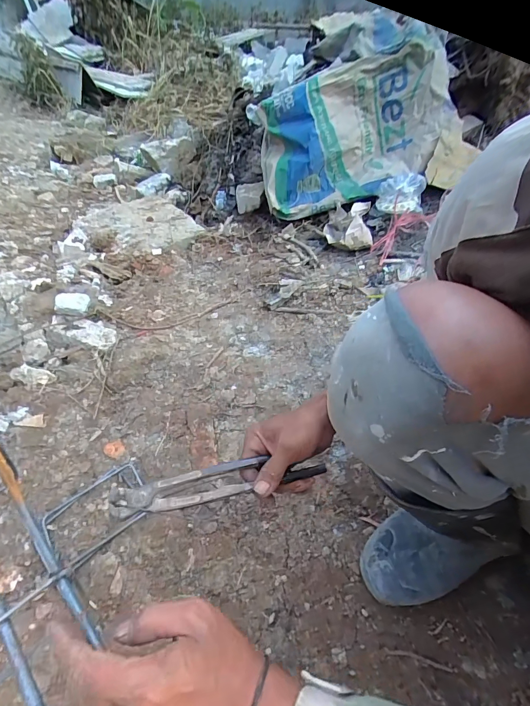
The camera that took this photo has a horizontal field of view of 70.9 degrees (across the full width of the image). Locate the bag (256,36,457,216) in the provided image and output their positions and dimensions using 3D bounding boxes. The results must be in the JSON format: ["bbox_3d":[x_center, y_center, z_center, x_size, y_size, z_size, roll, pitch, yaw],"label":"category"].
[{"bbox_3d":[0.264,-0.688,1.148,0.558,0.091,0.420,-11,90,8],"label":"bag"}]

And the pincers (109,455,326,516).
[{"bbox_3d":[-0.045,0.144,0.421,0.238,0.014,0.036,-4,46,-21],"label":"pincers"}]

